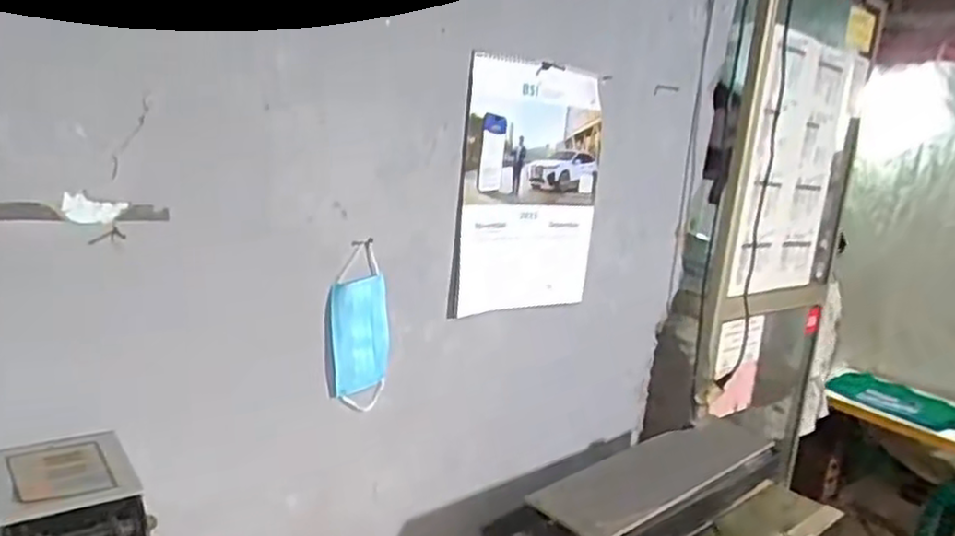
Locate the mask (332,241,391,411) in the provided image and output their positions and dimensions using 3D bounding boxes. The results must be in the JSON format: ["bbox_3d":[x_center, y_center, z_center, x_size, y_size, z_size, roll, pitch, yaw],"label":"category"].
[{"bbox_3d":[-0.169,0.091,1.060,0.094,0.245,0.013,-10,21,-38],"label":"mask"}]

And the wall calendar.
[{"bbox_3d":[0.097,-0.135,1.223,0.279,0.401,0.031,-3,15,-39],"label":"wall calendar"}]

